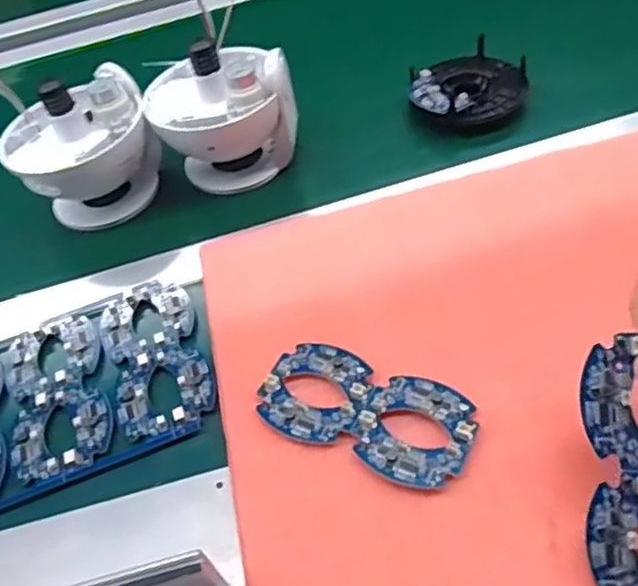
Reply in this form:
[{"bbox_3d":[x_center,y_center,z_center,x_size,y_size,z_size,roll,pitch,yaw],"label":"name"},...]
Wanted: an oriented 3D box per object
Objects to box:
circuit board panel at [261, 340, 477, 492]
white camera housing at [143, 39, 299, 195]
[{"bbox_3d":[0.027,0.067,0.389,0.125,0.007,0.064,19,53,20],"label":"circuit board panel"},{"bbox_3d":[-0.082,-0.156,0.565,0.115,0.117,0.097,-12,49,-5],"label":"white camera housing"}]

